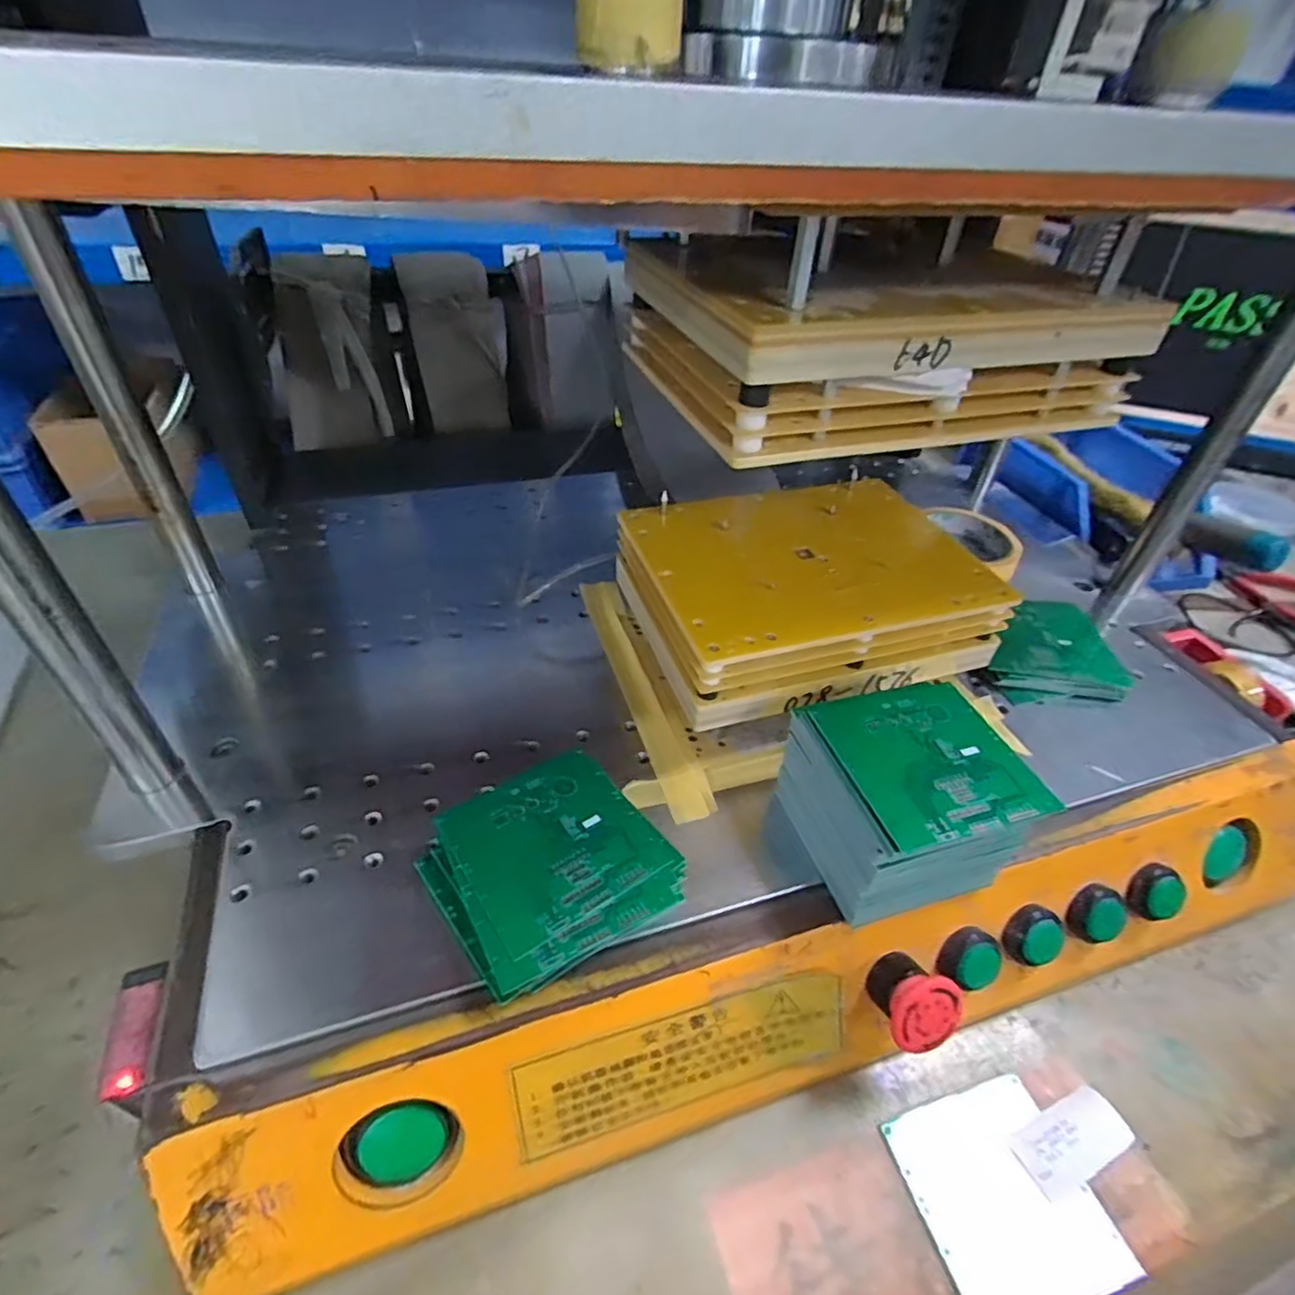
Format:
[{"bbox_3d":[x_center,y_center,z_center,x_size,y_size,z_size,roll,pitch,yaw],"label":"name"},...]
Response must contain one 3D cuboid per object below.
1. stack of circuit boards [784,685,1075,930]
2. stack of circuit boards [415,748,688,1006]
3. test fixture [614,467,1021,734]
[{"bbox_3d":[0.126,0.079,0.329,0.090,0.073,0.095,-9,44,-15],"label":"stack of circuit boards"},{"bbox_3d":[-0.047,0.107,0.320,0.097,0.028,0.097,-27,50,-30],"label":"stack of circuit boards"},{"bbox_3d":[0.091,-0.040,0.417,0.203,0.053,0.150,-11,44,-17],"label":"test fixture"}]

